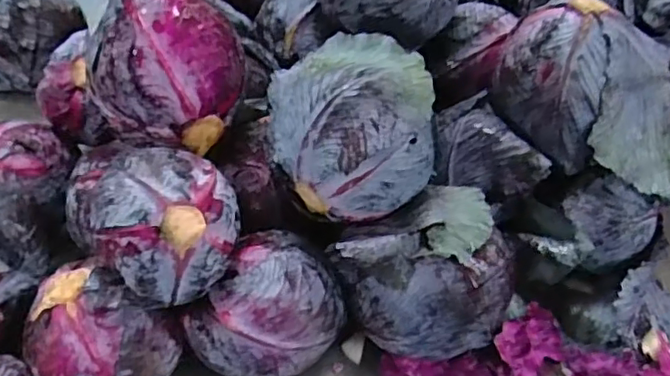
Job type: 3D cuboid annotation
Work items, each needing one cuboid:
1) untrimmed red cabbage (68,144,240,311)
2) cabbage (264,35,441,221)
[{"bbox_3d":[-0.123,0.025,0.437,0.101,0.089,0.098,0,56,0],"label":"untrimmed red cabbage"},{"bbox_3d":[0.012,-0.052,0.478,0.123,0.094,0.137,-3,56,-2],"label":"cabbage"}]

